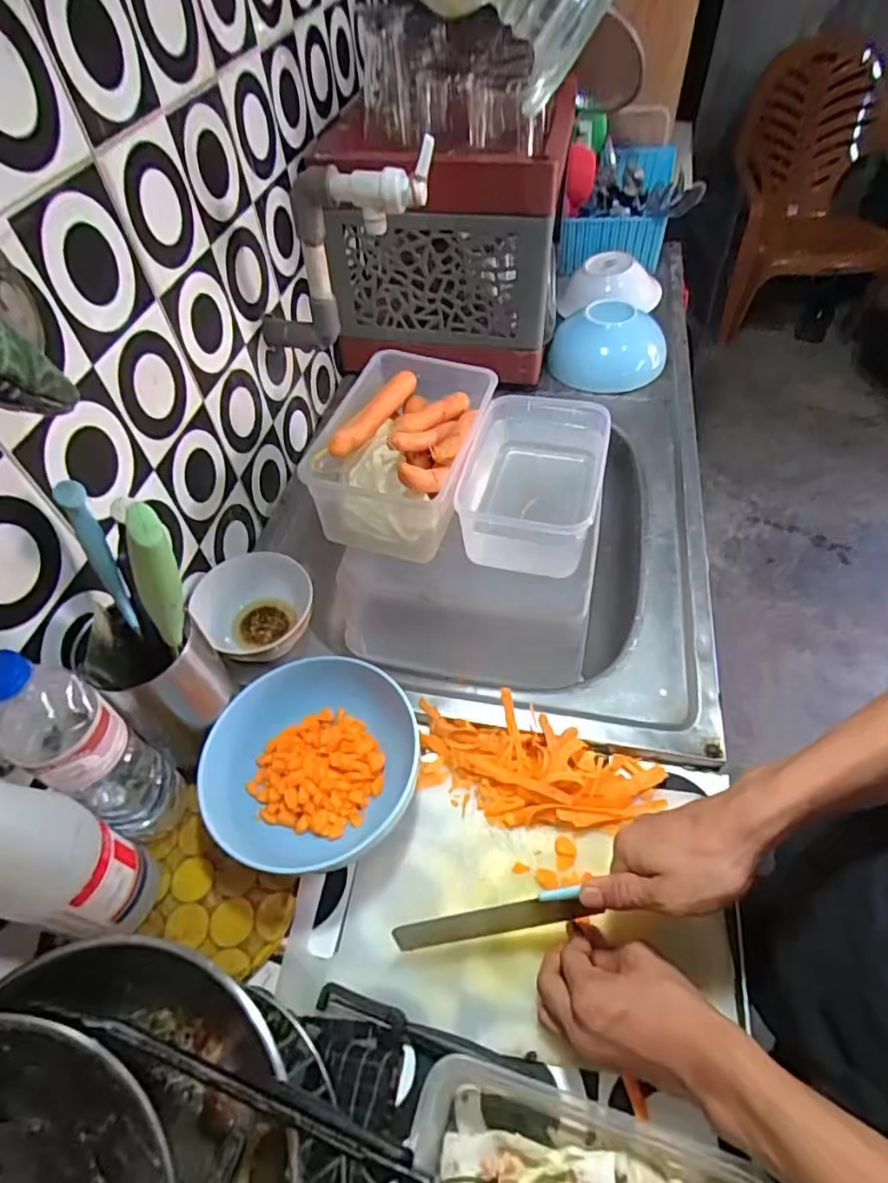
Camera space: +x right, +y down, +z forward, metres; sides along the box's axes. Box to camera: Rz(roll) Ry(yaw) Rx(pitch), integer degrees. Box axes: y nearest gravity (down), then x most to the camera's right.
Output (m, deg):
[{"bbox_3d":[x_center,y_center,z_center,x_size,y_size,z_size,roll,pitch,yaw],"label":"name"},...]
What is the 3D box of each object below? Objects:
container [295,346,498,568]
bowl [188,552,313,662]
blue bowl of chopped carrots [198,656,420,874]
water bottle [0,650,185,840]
[{"bbox_3d":[-0.040,-0.155,0.639,0.136,0.118,0.218,10,54,11],"label":"container"},{"bbox_3d":[-0.185,0.018,0.586,0.107,0.062,0.091,-14,53,-7],"label":"bowl"},{"bbox_3d":[-0.110,0.146,0.496,0.158,0.074,0.166,-2,52,2],"label":"blue bowl of chopped carrots"},{"bbox_3d":[-0.250,0.114,0.422,0.057,0.221,0.059,-2,52,2],"label":"water bottle"}]

